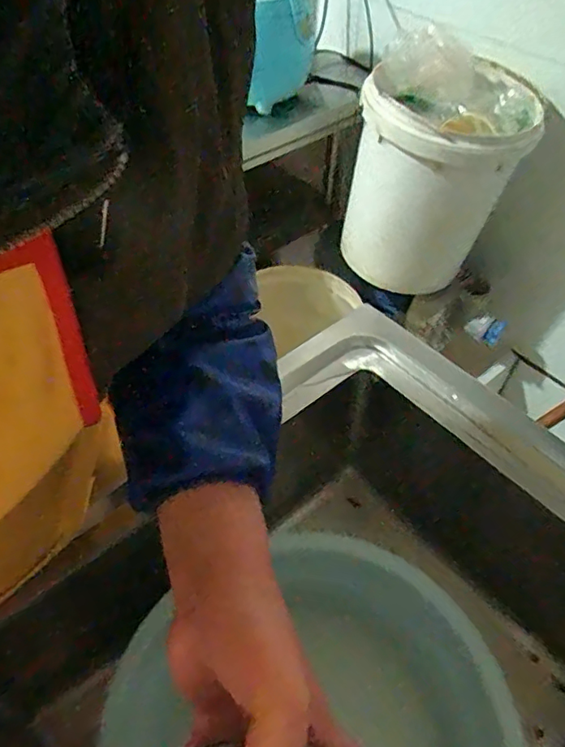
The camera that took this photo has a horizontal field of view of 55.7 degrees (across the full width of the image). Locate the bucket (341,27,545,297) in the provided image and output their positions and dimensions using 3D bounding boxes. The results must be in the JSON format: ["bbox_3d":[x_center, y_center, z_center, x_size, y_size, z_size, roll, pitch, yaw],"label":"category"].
[{"bbox_3d":[0.280,-0.374,0.979,0.268,0.362,0.283,0,50,0],"label":"bucket"}]

